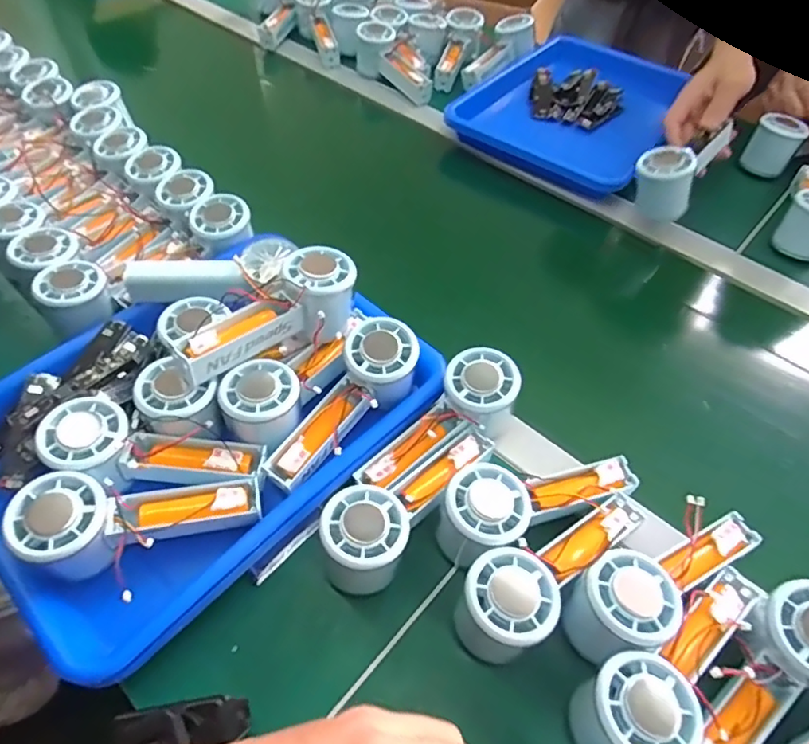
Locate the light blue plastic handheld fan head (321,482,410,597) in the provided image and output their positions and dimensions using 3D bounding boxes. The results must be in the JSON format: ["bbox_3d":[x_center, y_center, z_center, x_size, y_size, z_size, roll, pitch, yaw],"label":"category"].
[{"bbox_3d":[-0.027,0.117,0.395,0.055,0.062,0.057,1,53,-1],"label":"light blue plastic handheld fan head"}]

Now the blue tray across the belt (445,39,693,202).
[{"bbox_3d":[0.247,-0.384,0.806,0.247,0.036,0.373,28,57,18],"label":"blue tray across the belt"}]

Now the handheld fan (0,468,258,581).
[{"bbox_3d":[-0.178,0.104,0.387,0.152,0.051,0.060,-1,52,-20],"label":"handheld fan"}]

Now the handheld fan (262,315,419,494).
[{"bbox_3d":[-0.045,0.028,0.445,0.049,0.047,0.151,33,74,21],"label":"handheld fan"}]

